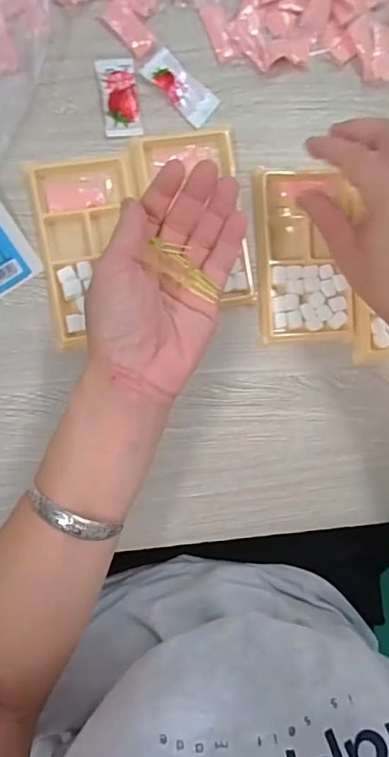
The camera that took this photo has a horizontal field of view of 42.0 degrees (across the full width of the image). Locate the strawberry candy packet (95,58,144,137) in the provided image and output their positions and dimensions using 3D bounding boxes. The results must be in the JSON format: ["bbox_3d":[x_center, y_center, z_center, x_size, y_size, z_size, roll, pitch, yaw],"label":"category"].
[{"bbox_3d":[-0.055,-0.207,0.373,0.027,0.004,0.055,-9,95,-7],"label":"strawberry candy packet"}]

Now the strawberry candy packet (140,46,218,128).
[{"bbox_3d":[-0.010,-0.217,0.377,0.056,0.004,0.024,42,88,-8],"label":"strawberry candy packet"}]

